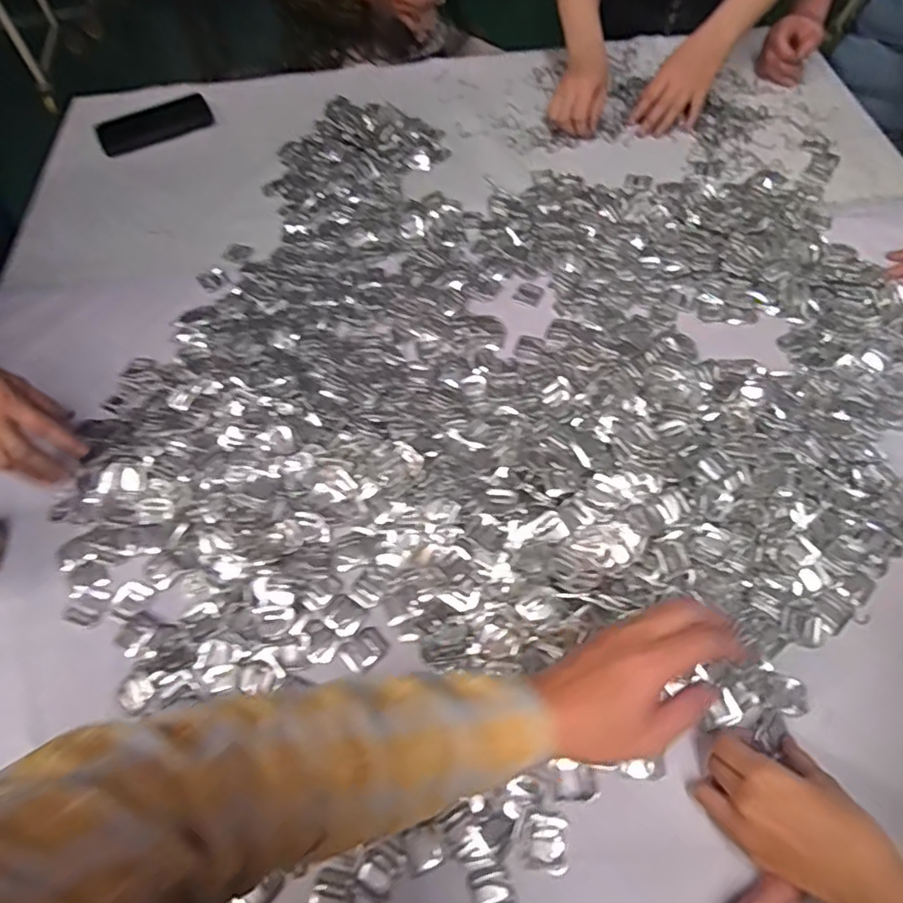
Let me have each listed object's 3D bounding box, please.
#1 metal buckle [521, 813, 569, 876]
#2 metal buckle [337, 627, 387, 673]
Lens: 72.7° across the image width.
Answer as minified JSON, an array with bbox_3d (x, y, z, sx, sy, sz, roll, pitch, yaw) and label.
[{"bbox_3d":[0.067,0.284,0.445,0.032,0.008,0.036,3,60,4],"label":"metal buckle"},{"bbox_3d":[-0.076,0.172,0.530,0.038,0.004,0.028,-36,64,-18],"label":"metal buckle"}]

